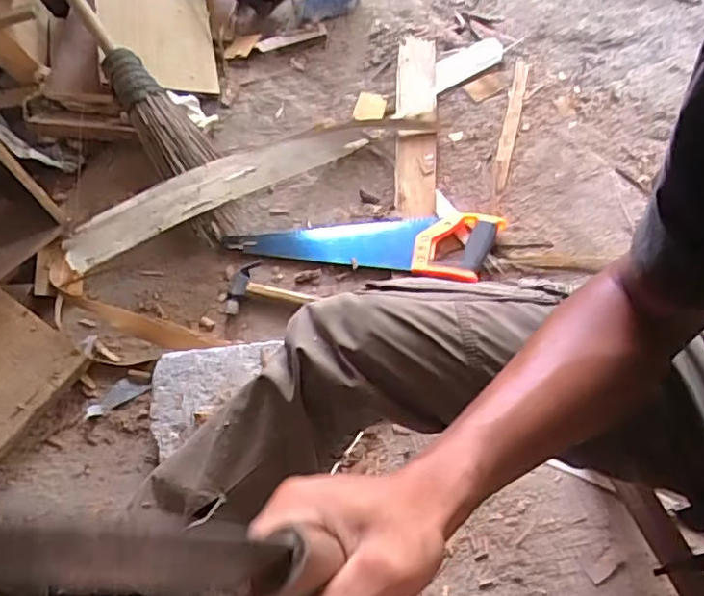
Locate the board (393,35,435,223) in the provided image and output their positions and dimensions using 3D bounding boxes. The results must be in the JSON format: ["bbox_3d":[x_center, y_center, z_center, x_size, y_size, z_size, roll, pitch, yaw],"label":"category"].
[{"bbox_3d":[0.112,-0.312,1.078,0.068,0.025,0.401,2,62,4],"label":"board"}]

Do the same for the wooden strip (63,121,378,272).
[{"bbox_3d":[-0.193,-0.177,0.974,0.511,0.104,0.061,-31,65,-13],"label":"wooden strip"}]

